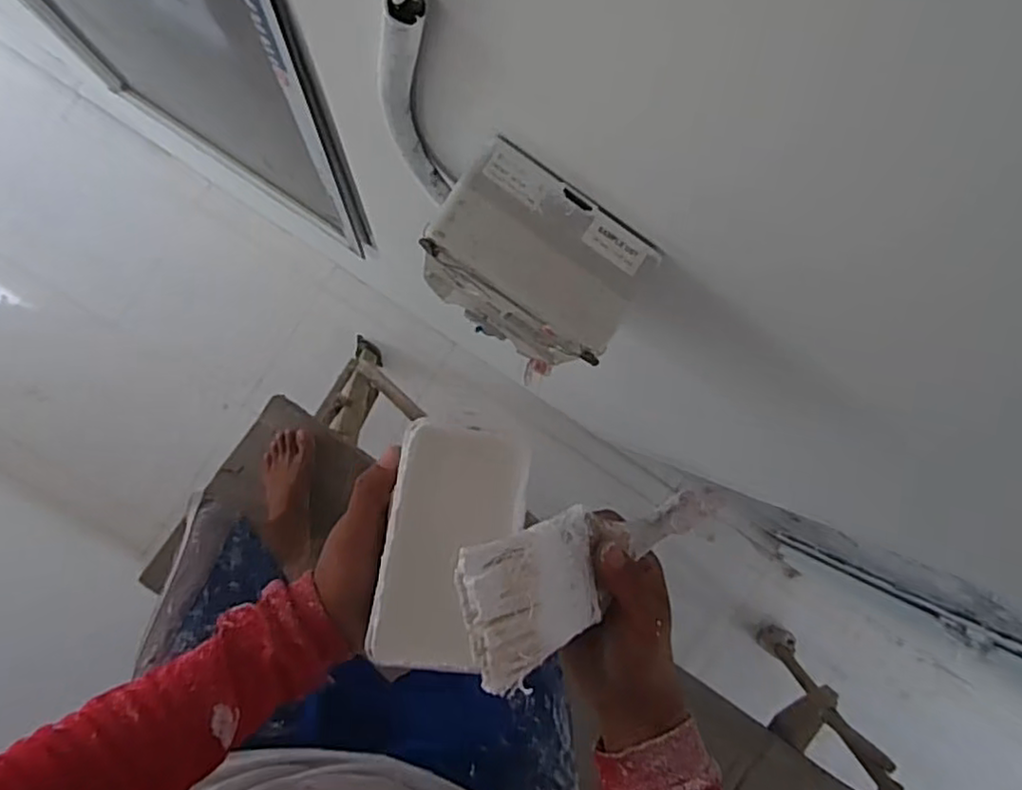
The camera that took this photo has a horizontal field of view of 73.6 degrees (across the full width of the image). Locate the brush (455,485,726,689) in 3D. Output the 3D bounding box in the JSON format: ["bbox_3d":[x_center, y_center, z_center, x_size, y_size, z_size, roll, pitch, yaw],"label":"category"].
[{"bbox_3d":[0.058,0.100,0.413,0.192,0.020,0.081,-16,95,-35],"label":"brush"}]

